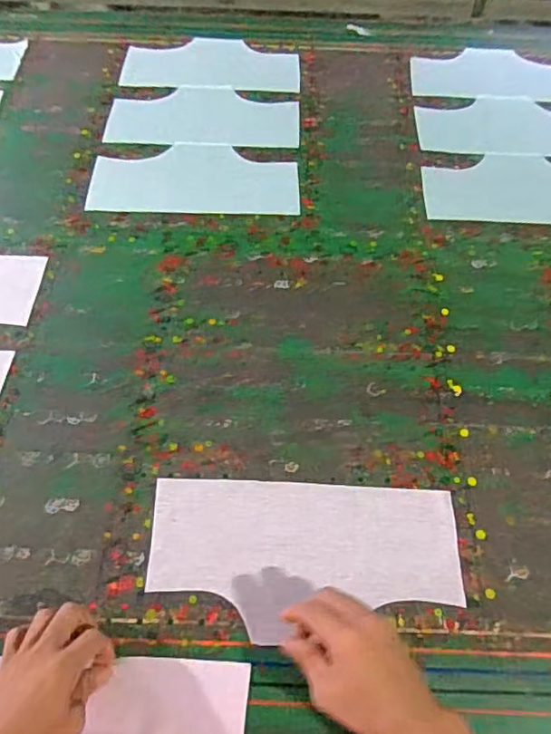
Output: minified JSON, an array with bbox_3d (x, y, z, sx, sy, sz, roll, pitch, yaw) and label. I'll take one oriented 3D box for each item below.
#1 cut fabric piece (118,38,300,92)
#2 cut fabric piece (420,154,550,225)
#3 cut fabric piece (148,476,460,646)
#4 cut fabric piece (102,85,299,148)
[{"bbox_3d":[-0.113,-0.540,0.984,0.307,0.005,0.162,0,58,2],"label":"cut fabric piece"},{"bbox_3d":[0.371,-0.269,0.823,0.299,0.014,0.152,1,56,1],"label":"cut fabric piece"},{"bbox_3d":[0.029,0.186,0.550,0.304,0.007,0.142,2,58,0],"label":"cut fabric piece"},{"bbox_3d":[-0.116,-0.415,0.912,0.304,0.009,0.153,1,56,0],"label":"cut fabric piece"}]

